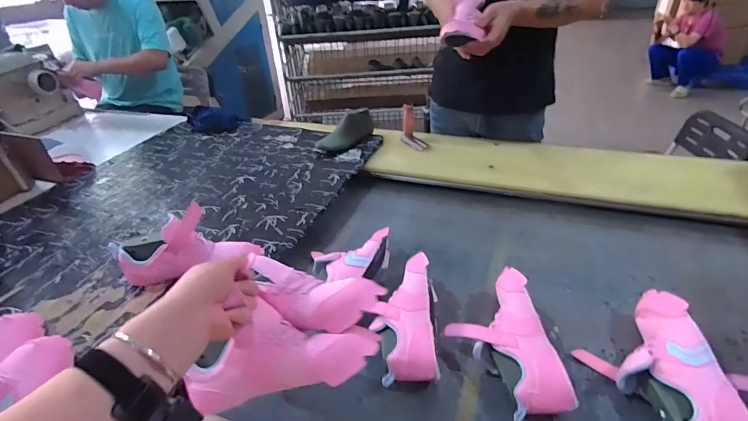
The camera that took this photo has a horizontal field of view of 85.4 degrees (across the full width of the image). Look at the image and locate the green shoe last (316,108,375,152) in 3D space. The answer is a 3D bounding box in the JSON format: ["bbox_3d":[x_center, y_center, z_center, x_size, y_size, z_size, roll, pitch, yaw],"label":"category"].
[{"bbox_3d":[-0.079,-0.255,1.275,0.082,0.084,0.211,27,44,36],"label":"green shoe last"}]

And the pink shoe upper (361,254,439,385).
[{"bbox_3d":[0.054,0.181,0.702,0.117,0.080,0.237,2,34,7],"label":"pink shoe upper"}]

